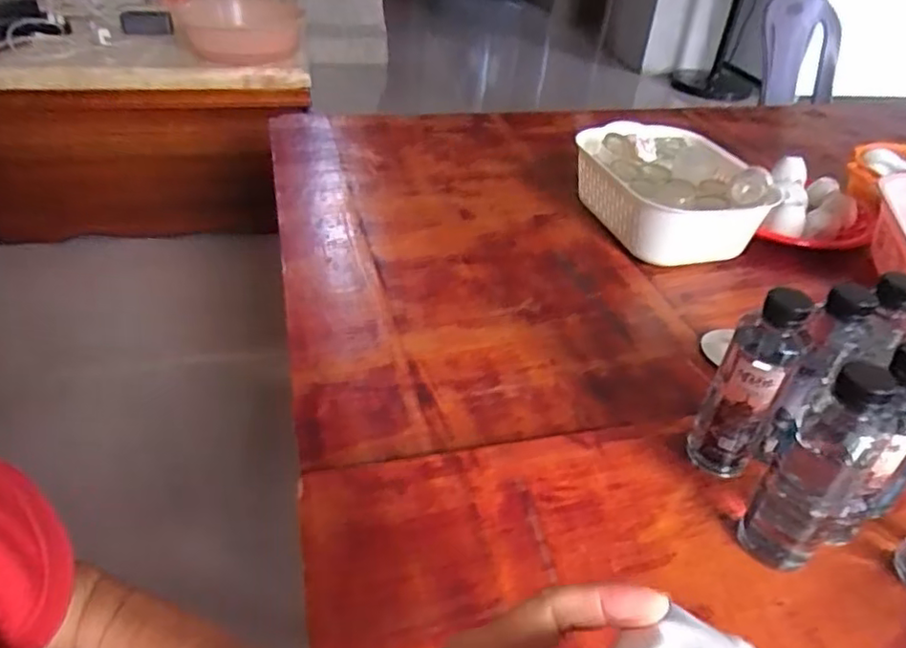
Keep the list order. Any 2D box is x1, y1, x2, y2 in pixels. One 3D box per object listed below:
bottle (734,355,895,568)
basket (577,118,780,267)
[{"bbox_3d":[0.263,0.105,0.445,0.049,0.177,0.052,-26,46,-34],"label":"bottle"},{"bbox_3d":[0.317,-0.191,0.903,0.212,0.108,0.276,-8,38,-15],"label":"basket"}]

